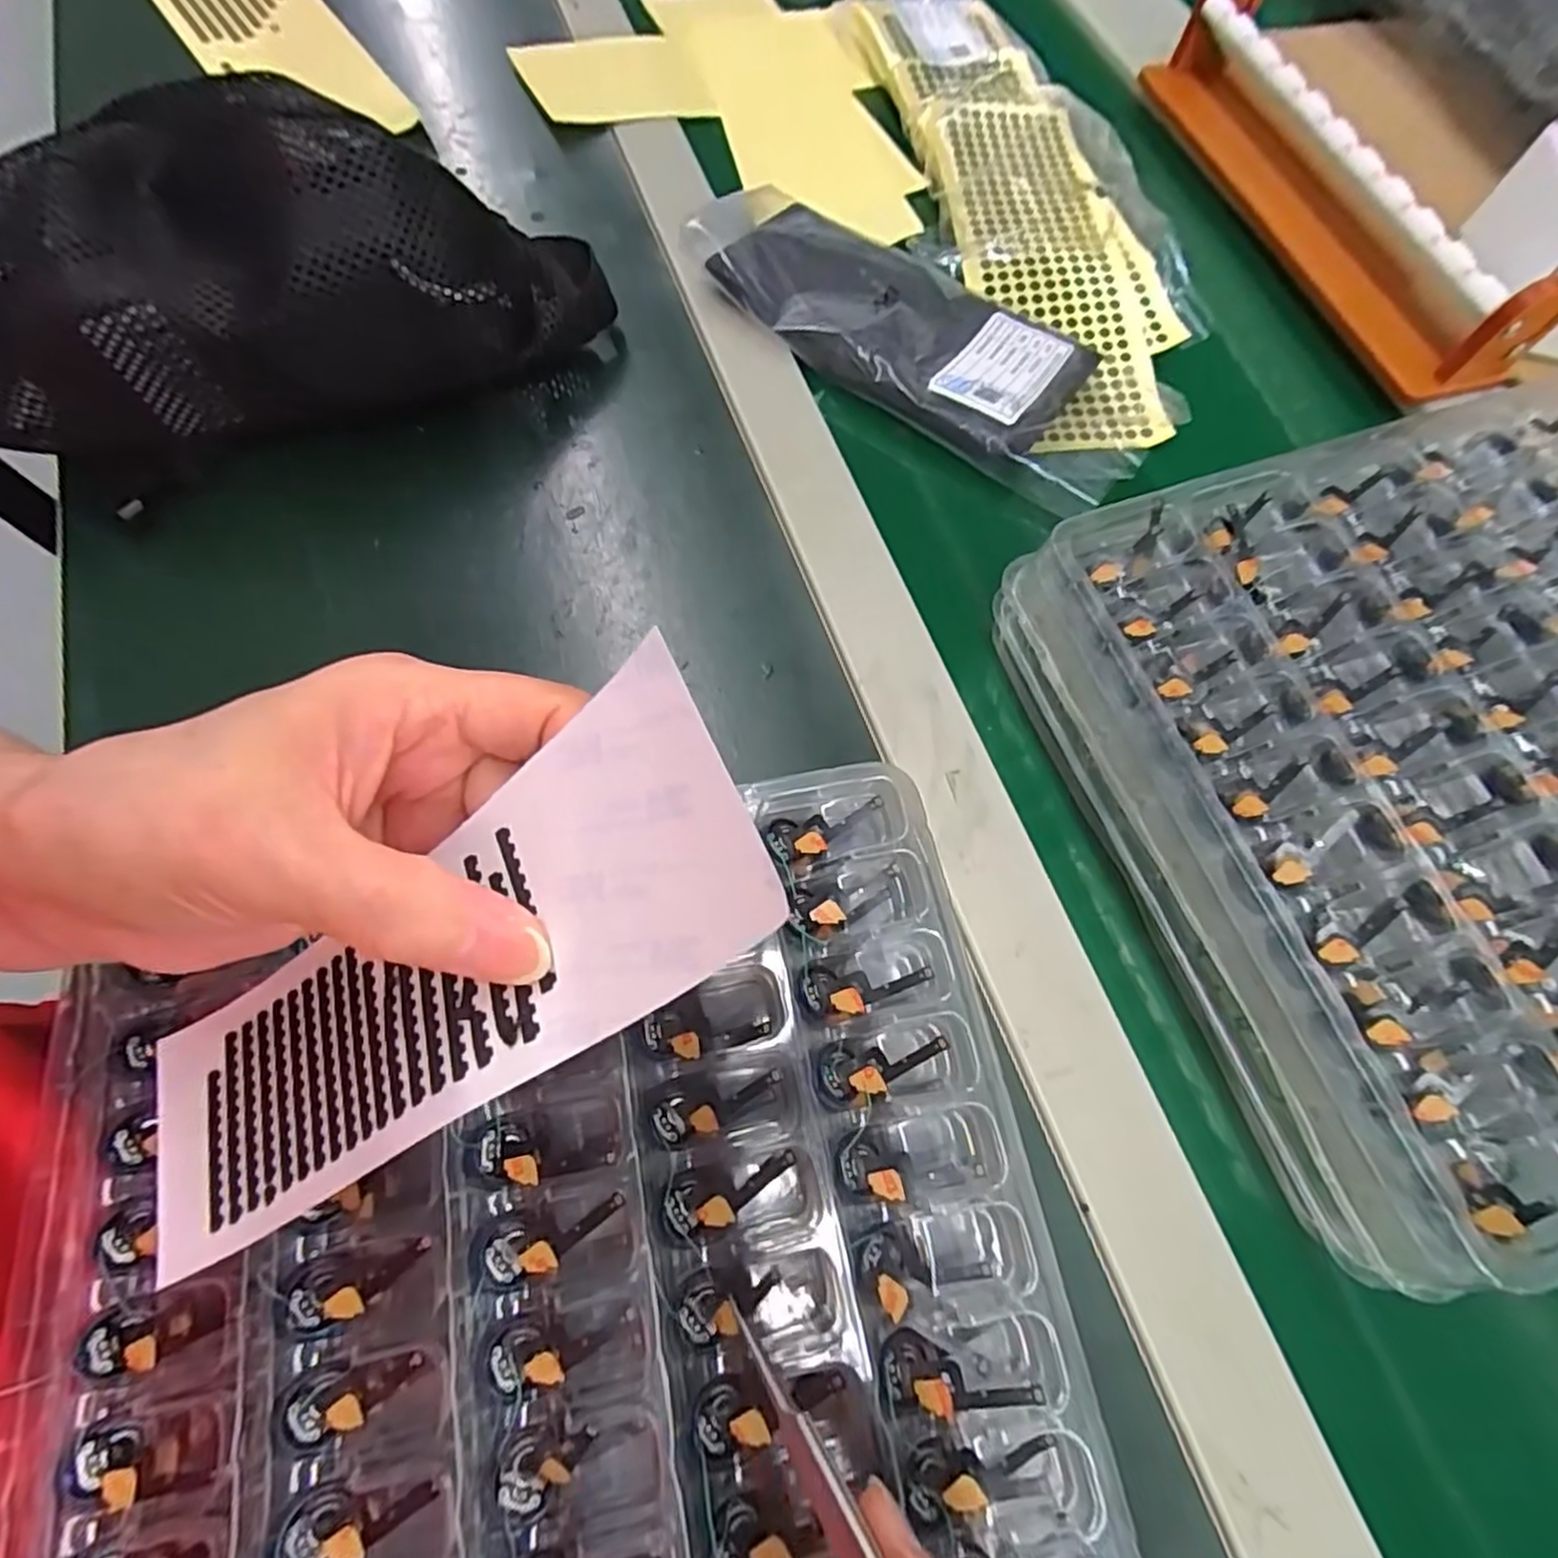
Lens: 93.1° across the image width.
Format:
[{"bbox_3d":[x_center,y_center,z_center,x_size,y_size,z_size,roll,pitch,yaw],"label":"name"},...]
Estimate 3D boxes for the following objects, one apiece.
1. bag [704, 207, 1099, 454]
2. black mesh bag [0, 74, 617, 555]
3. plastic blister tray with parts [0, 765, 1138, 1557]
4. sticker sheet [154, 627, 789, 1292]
[{"bbox_3d":[0.059,-0.230,0.370,0.180,0.018,0.088,35,71,11],"label":"bag"},{"bbox_3d":[-0.232,-0.207,0.316,0.308,0.092,0.086,-19,70,-10],"label":"black mesh bag"},{"bbox_3d":[-0.057,0.138,0.187,0.259,0.022,0.237,-13,69,-8],"label":"plastic blister tray with parts"},{"bbox_3d":[-0.081,0.047,0.164,0.184,0.011,0.060,-34,68,18],"label":"sticker sheet"}]

